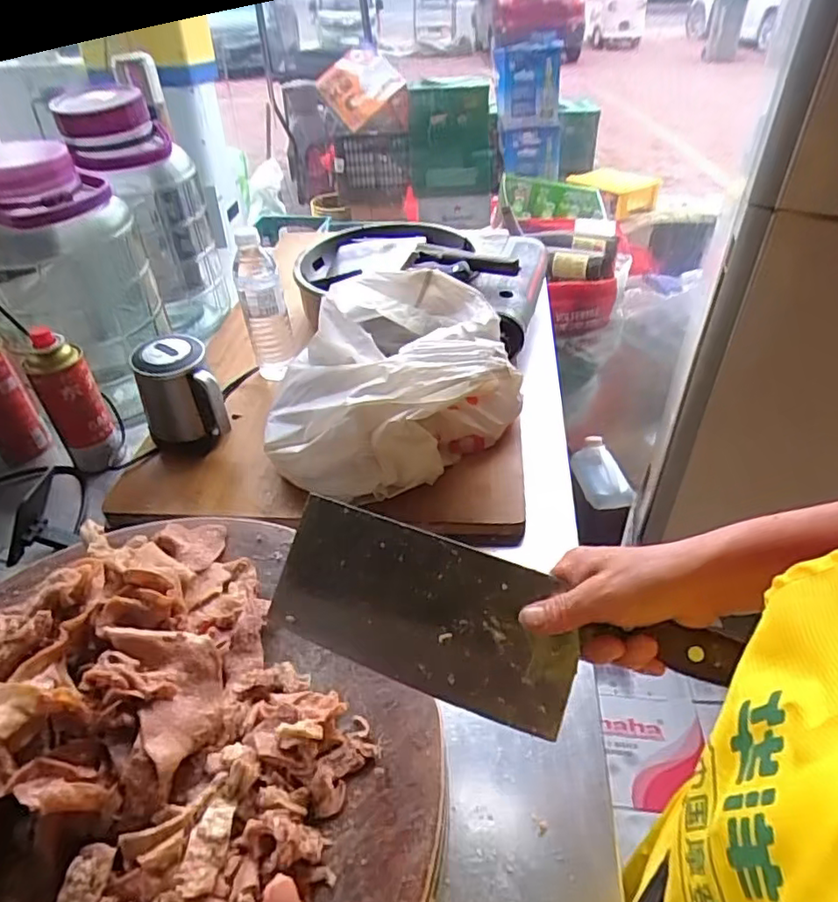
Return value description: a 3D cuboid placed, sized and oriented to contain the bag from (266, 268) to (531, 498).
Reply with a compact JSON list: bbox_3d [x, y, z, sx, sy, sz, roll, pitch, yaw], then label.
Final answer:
[{"bbox_3d":[-0.032,-0.100,0.746,0.290,0.140,0.305,0,40,3],"label":"bag"}]

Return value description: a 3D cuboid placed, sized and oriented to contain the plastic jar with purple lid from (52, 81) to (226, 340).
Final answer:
[{"bbox_3d":[-0.380,-0.323,0.877,0.150,0.343,0.129,-21,44,-21],"label":"plastic jar with purple lid"}]

